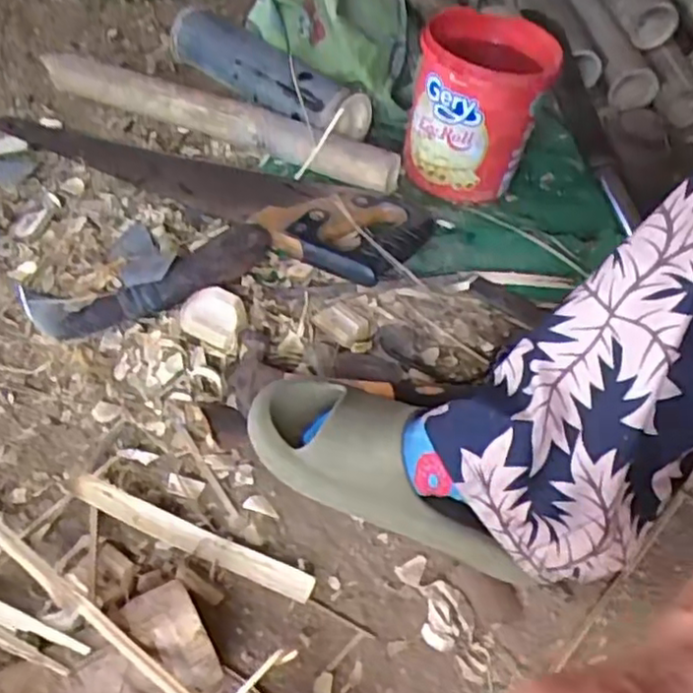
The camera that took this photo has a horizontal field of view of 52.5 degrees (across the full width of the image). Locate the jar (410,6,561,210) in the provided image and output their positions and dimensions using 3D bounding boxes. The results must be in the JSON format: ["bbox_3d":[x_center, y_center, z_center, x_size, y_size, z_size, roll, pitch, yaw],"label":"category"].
[{"bbox_3d":[0.141,-0.261,0.766,0.132,0.160,0.140,3,51,-4],"label":"jar"}]

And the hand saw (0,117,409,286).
[{"bbox_3d":[-0.159,-0.188,0.734,0.454,0.040,0.106,26,53,14],"label":"hand saw"}]

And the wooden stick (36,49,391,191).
[{"bbox_3d":[-0.147,-0.254,0.773,0.425,0.037,0.044,17,51,8],"label":"wooden stick"}]

